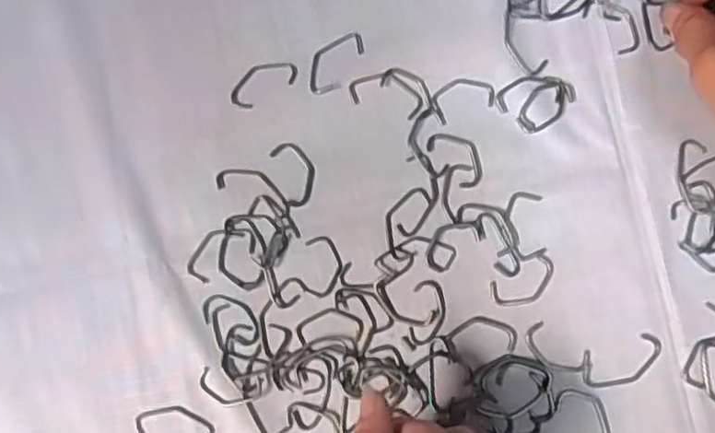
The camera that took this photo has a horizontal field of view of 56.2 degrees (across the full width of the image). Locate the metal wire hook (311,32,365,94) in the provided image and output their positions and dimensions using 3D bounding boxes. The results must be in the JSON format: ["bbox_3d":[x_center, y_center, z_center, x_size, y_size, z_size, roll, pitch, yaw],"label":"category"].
[{"bbox_3d":[-0.011,-0.082,0.360,0.036,0.004,0.024,-28,83,1],"label":"metal wire hook"}]

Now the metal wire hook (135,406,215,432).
[{"bbox_3d":[-0.095,0.108,0.349,0.042,0.004,0.017,7,85,5],"label":"metal wire hook"}]

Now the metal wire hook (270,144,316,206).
[{"bbox_3d":[-0.033,-0.023,0.356,0.019,0.004,0.035,-20,84,2],"label":"metal wire hook"}]

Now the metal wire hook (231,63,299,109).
[{"bbox_3d":[-0.051,-0.073,0.362,0.038,0.004,0.019,-31,83,1],"label":"metal wire hook"}]

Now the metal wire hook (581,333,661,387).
[{"bbox_3d":[0.133,0.073,0.335,0.041,0.004,0.021,-17,84,3],"label":"metal wire hook"}]

